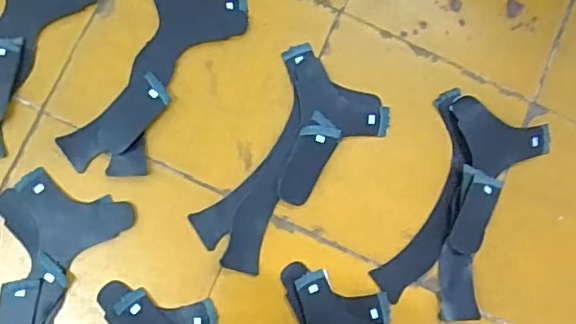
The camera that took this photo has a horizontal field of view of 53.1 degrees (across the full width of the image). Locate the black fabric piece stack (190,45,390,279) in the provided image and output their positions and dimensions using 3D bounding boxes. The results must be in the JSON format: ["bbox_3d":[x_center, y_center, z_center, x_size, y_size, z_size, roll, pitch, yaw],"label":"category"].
[{"bbox_3d":[-0.003,0.001,0.516,0.103,0.011,0.196,36,80,0],"label":"black fabric piece stack"}]

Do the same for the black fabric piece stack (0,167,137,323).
[{"bbox_3d":[-0.214,0.118,0.489,0.104,0.012,0.200,17,81,-3],"label":"black fabric piece stack"}]

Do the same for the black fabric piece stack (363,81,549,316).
[{"bbox_3d":[0.158,0.040,0.522,0.099,0.013,0.194,25,80,-2],"label":"black fabric piece stack"}]

